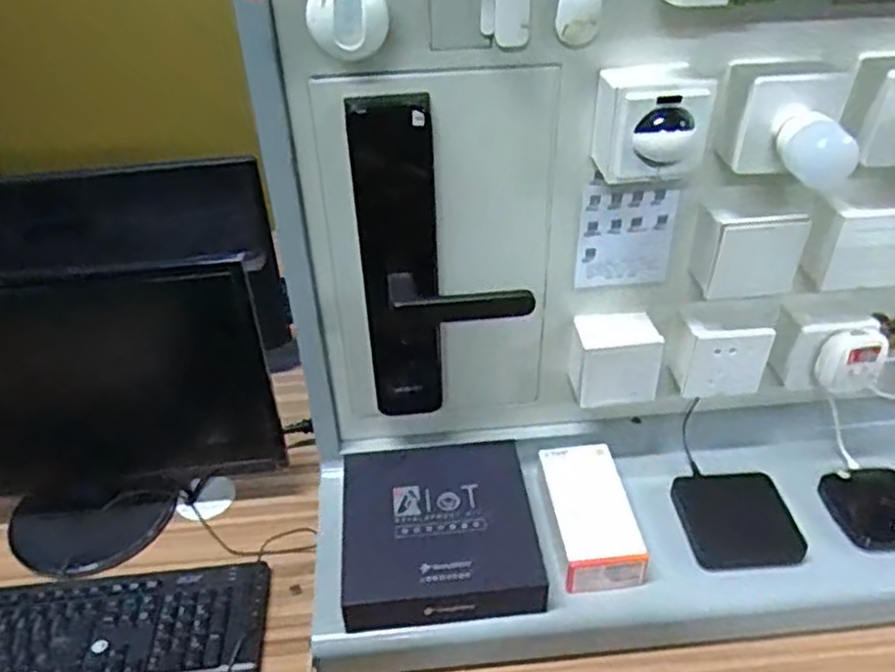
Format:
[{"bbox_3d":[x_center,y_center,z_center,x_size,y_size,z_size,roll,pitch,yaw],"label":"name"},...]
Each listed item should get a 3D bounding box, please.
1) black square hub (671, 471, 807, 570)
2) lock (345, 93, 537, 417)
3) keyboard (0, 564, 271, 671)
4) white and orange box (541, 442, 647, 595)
[{"bbox_3d":[0.320,0.203,0.811,0.115,0.021,0.117,-3,35,-1],"label":"black square hub"},{"bbox_3d":[-0.011,-0.056,0.729,0.154,0.344,0.076,-3,35,-1],"label":"lock"},{"bbox_3d":[-0.429,0.318,0.767,0.458,0.024,0.144,-6,35,-4],"label":"keyboard"},{"bbox_3d":[0.154,0.191,0.798,0.080,0.050,0.164,-4,35,-2],"label":"white and orange box"}]

